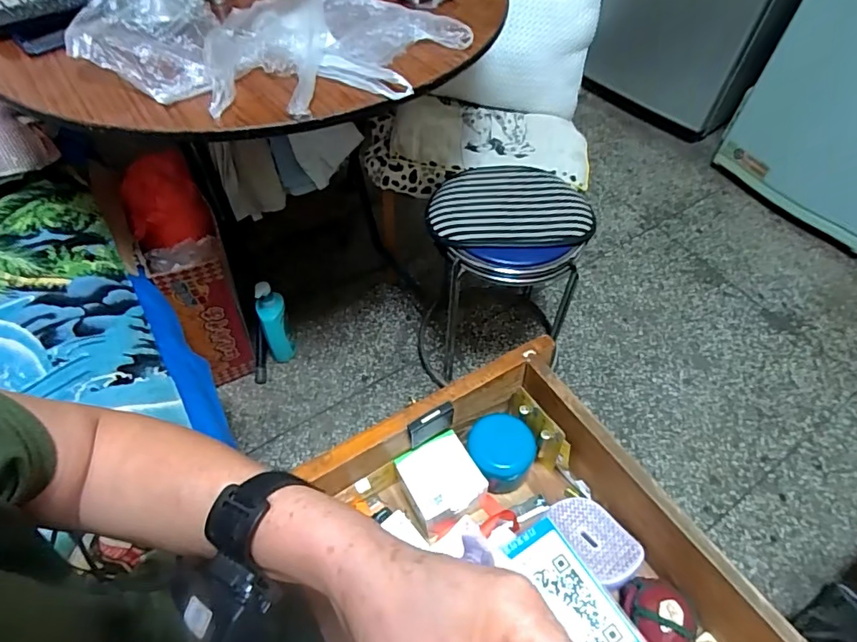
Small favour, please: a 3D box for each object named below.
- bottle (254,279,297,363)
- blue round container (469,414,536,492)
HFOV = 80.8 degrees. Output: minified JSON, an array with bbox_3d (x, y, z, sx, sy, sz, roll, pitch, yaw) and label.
[{"bbox_3d":[-0.374,0.010,1.238,0.069,0.258,0.061,-19,57,-15],"label":"bottle"},{"bbox_3d":[0.078,0.142,0.547,0.069,0.058,0.068,1,54,-1],"label":"blue round container"}]

